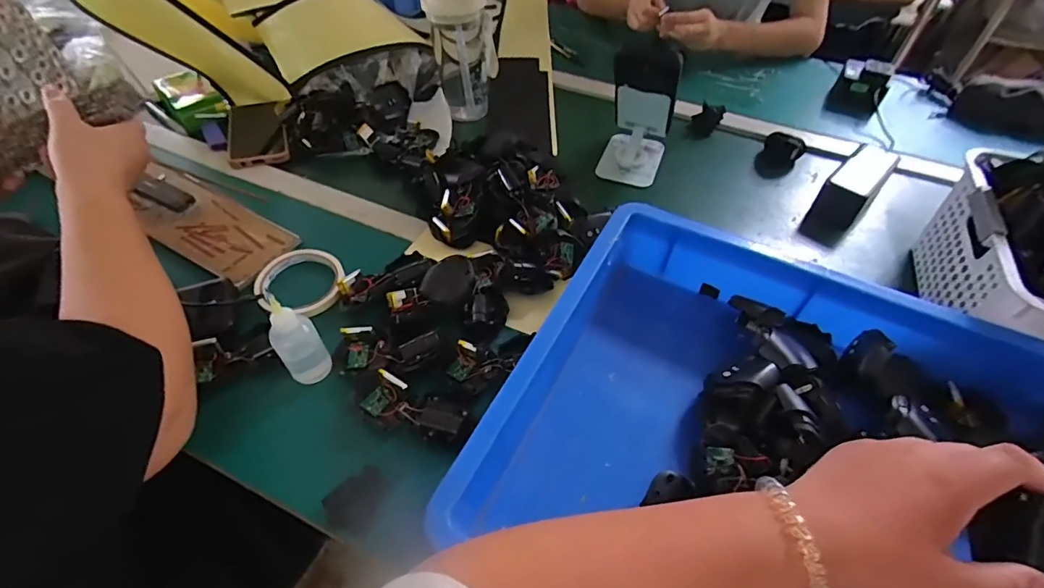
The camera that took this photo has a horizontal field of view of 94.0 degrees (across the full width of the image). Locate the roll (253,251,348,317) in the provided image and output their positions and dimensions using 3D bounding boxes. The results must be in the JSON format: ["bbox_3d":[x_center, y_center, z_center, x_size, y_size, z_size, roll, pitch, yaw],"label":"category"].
[{"bbox_3d":[-0.239,-0.013,0.524,0.090,0.014,0.102,-24,55,-21],"label":"roll"}]

